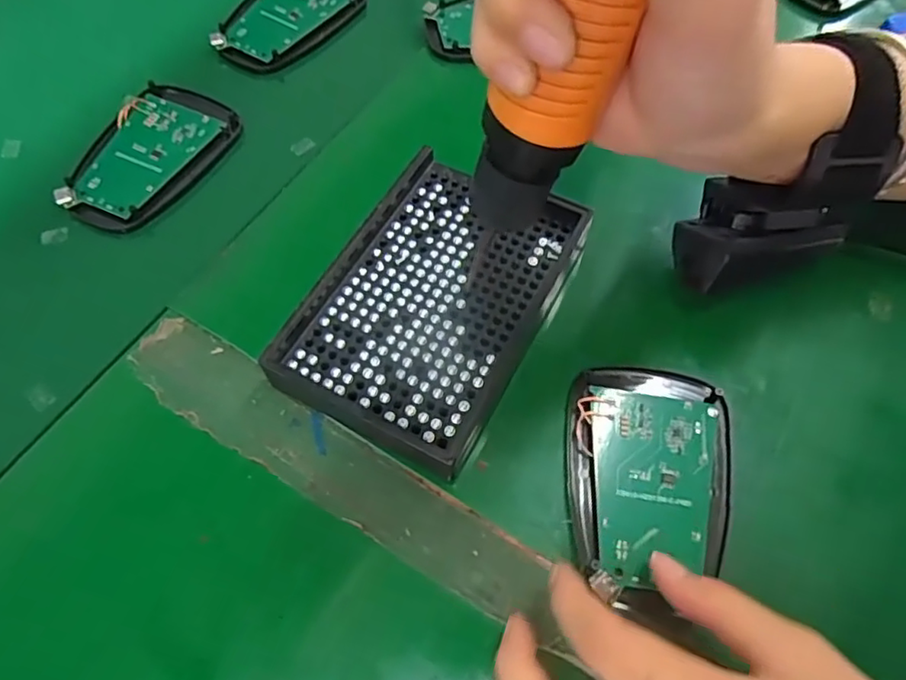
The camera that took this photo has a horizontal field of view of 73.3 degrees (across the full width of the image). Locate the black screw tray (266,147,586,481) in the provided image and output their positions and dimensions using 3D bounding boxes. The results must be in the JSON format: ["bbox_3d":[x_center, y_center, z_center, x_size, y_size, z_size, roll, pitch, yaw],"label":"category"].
[{"bbox_3d":[-0.009,-0.018,0.275,0.095,0.023,0.137,26,65,12],"label":"black screw tray"}]

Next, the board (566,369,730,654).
[{"bbox_3d":[0.078,0.058,0.238,0.063,0.012,0.101,6,62,2],"label":"board"}]

